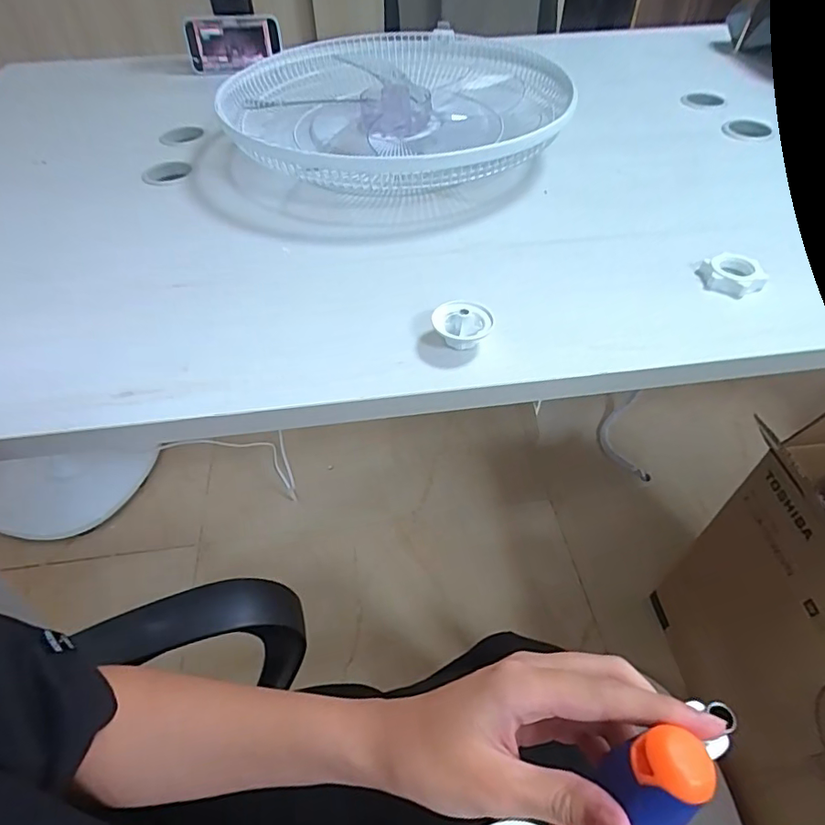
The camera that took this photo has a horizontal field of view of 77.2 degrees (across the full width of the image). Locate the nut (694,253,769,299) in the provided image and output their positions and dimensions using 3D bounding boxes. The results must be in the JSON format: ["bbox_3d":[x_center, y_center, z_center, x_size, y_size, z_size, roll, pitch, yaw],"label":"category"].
[{"bbox_3d":[0.303,-0.132,0.494,0.048,0.021,0.050,-1,50,1],"label":"nut"}]

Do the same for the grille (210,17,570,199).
[{"bbox_3d":[-0.013,-0.409,0.711,0.442,0.081,0.466,0,51,0],"label":"grille"}]

